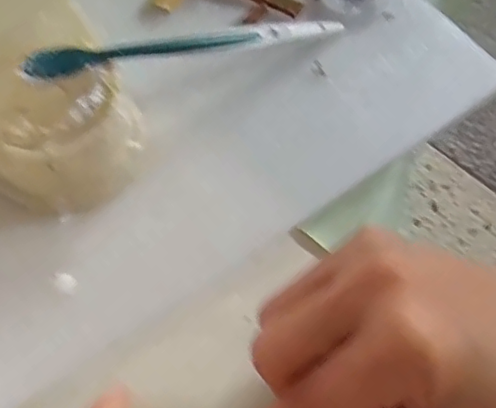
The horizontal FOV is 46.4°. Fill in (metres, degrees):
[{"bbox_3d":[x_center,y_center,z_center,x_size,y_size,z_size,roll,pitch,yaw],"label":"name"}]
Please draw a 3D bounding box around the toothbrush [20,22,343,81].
[{"bbox_3d":[-0.024,-0.082,0.302,0.180,0.008,0.013,-16,62,-29],"label":"toothbrush"}]

